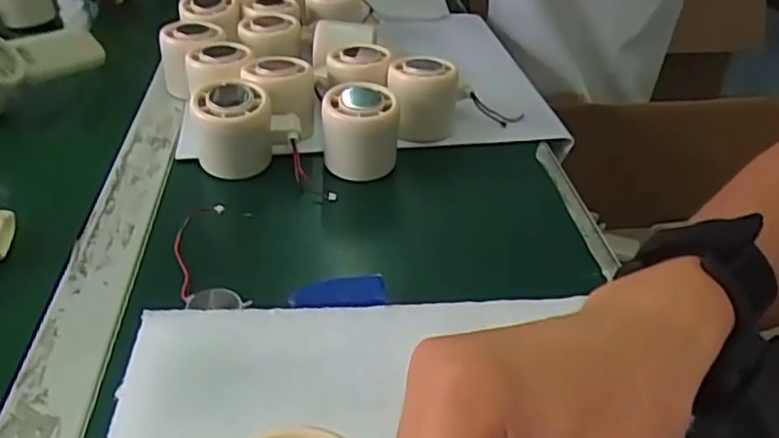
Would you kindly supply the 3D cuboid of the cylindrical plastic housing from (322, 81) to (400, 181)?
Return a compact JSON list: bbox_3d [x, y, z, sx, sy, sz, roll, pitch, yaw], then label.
[{"bbox_3d":[-0.022,-0.064,0.490,0.053,0.060,0.050,1,34,-1],"label":"cylindrical plastic housing"}]

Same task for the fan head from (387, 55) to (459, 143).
[{"bbox_3d":[0.026,-0.098,0.541,0.055,0.056,0.050,2,34,0],"label":"fan head"}]

